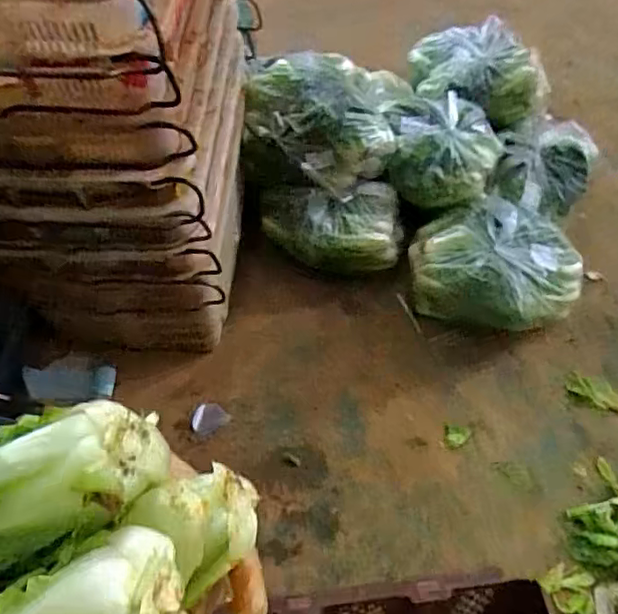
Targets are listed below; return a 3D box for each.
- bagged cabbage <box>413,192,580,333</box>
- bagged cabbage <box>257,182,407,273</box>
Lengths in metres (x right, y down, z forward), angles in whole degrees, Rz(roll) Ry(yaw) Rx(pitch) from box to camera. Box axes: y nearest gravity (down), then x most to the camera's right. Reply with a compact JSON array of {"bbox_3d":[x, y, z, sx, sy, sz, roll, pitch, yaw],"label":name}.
[{"bbox_3d":[0.437,-0.096,1.406,0.396,0.183,0.259,14,59,11],"label":"bagged cabbage"},{"bbox_3d":[0.058,-0.195,1.510,0.356,0.161,0.188,-4,57,0],"label":"bagged cabbage"}]

